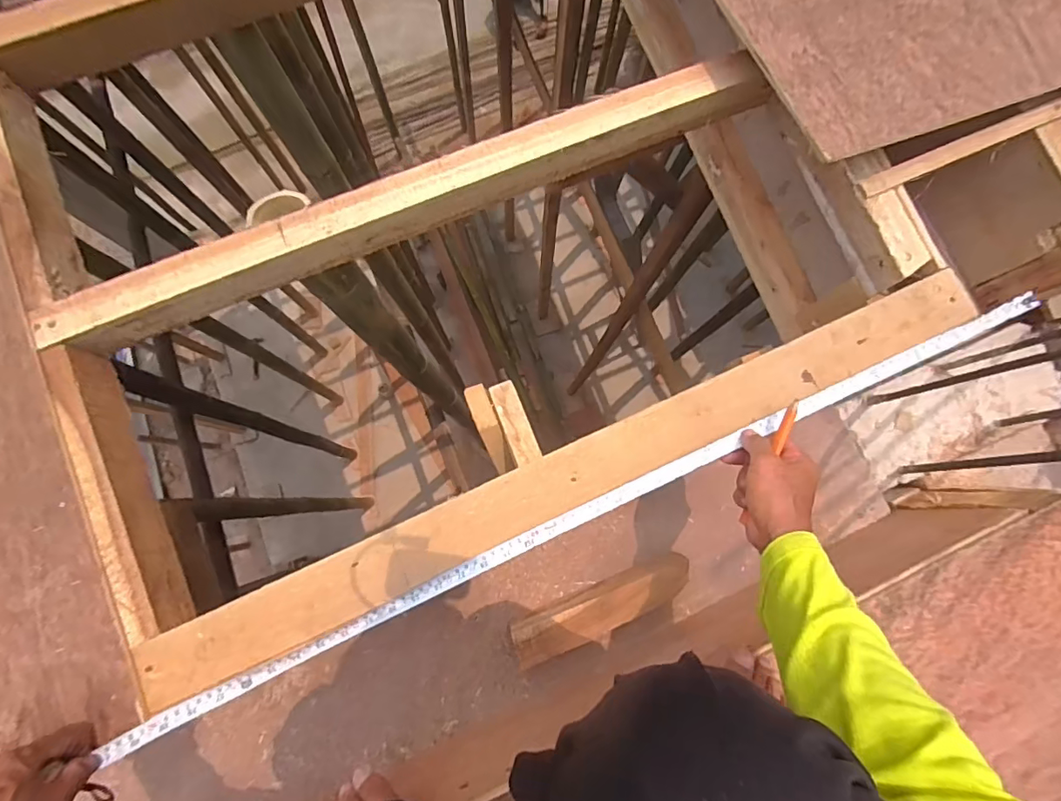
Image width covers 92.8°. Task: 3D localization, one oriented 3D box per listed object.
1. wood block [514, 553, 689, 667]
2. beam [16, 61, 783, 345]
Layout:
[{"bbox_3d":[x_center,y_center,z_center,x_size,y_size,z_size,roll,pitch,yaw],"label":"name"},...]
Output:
[{"bbox_3d":[0.095,0.270,0.664,0.250,0.074,0.057,-23,82,-7],"label":"wood block"},{"bbox_3d":[-0.123,-0.251,0.612,0.881,0.071,0.066,-23,82,-7],"label":"beam"}]

